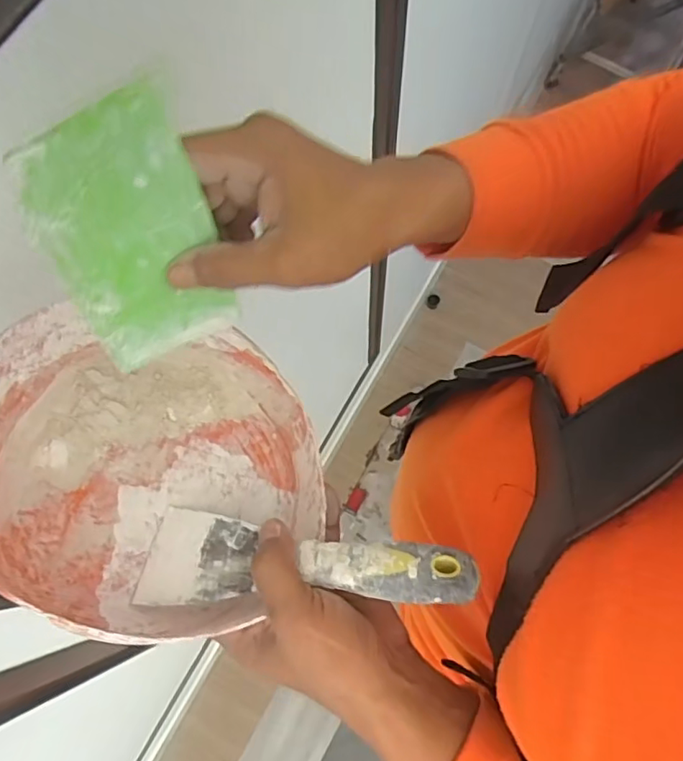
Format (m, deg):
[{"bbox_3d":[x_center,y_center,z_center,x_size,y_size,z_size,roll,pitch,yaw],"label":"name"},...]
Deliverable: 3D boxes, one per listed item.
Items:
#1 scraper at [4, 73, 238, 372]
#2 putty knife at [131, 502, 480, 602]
[{"bbox_3d":[-0.098,-0.063,0.274,0.074,0.144,0.004,-24,59,-12],"label":"scraper"},{"bbox_3d":[-0.024,0.104,0.318,0.190,0.021,0.052,0,71,15],"label":"putty knife"}]

